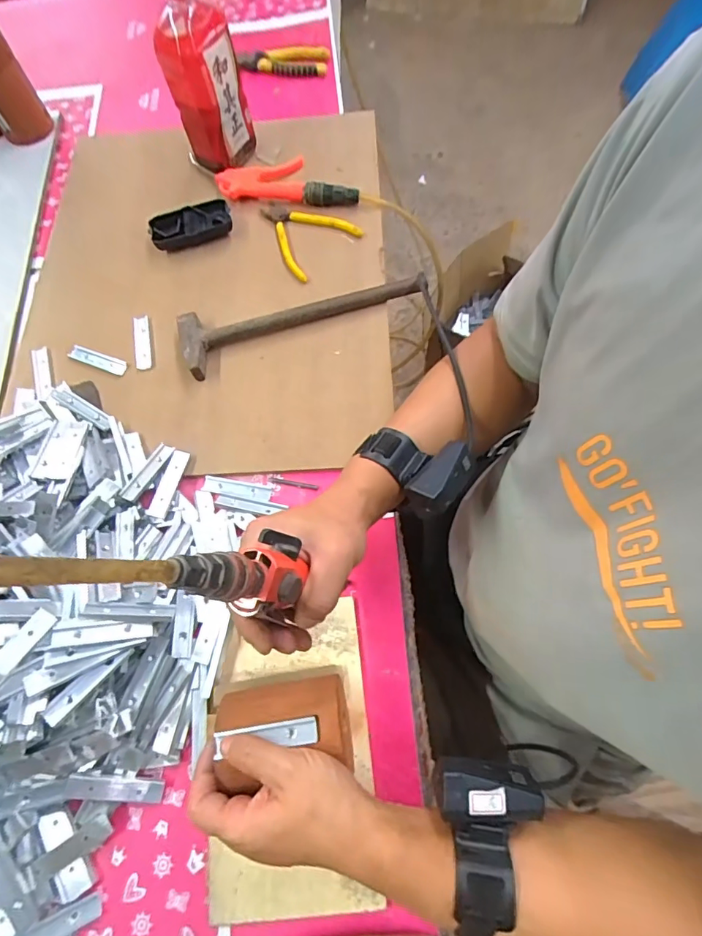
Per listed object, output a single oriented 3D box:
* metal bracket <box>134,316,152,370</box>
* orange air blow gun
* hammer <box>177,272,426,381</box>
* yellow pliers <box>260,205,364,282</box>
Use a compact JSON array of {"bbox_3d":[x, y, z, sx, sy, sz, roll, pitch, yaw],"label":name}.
[{"bbox_3d":[-0.267,-0.160,0.607,0.022,0.011,0.076,-10,68,-3],"label":"metal bracket"},{"bbox_3d":[-0.086,-0.414,0.673,0.201,0.032,0.094,8,68,4],"label":"orange air blow gun"},{"bbox_3d":[-0.058,-0.188,0.592,0.309,0.037,0.080,-15,68,-5],"label":"hammer"},{"bbox_3d":[-0.064,-0.328,0.647,0.107,0.012,0.133,-35,72,-13],"label":"yellow pliers"}]

